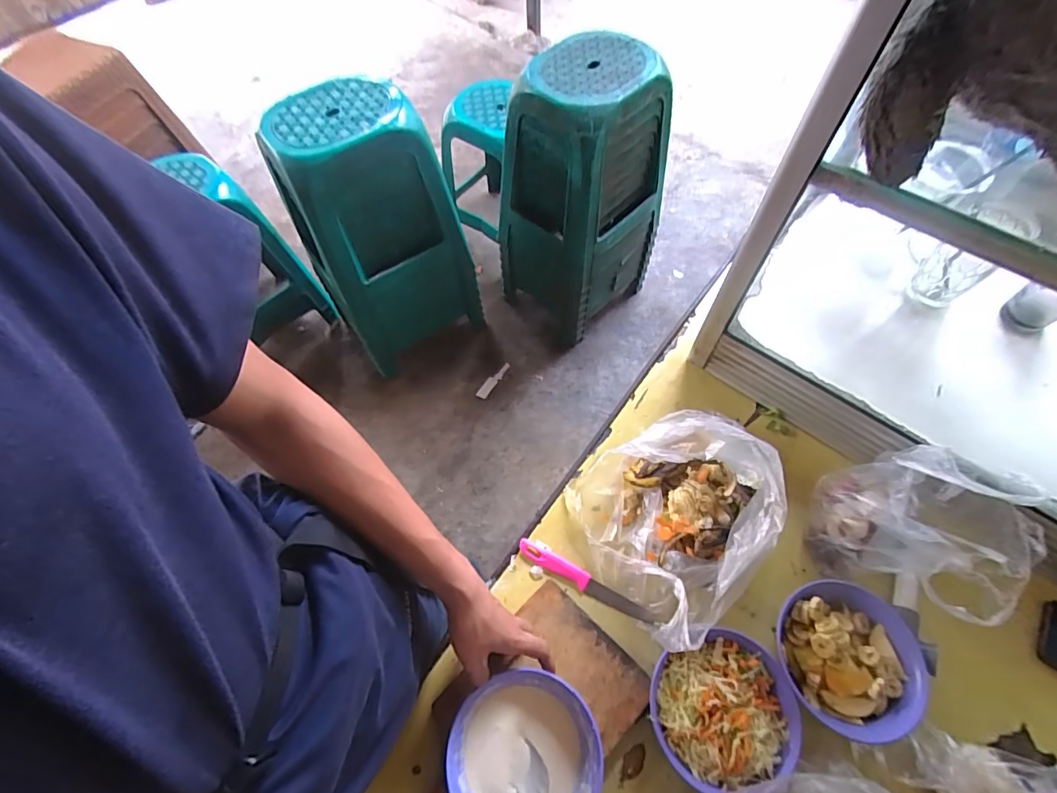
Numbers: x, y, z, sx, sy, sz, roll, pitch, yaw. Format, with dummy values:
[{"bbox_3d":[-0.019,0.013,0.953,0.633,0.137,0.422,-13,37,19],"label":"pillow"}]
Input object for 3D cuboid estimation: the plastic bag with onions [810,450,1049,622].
[{"bbox_3d":[0.434,0.152,0.531,0.182,0.155,0.120,27,67,16],"label":"plastic bag with onions"}]

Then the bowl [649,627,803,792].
[{"bbox_3d":[0.199,0.321,0.506,0.144,0.058,0.125,-16,63,-5],"label":"bowl"}]

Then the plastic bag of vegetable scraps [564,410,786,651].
[{"bbox_3d":[0.171,0.124,0.563,0.231,0.141,0.211,-38,67,-15],"label":"plastic bag of vegetable scraps"}]

